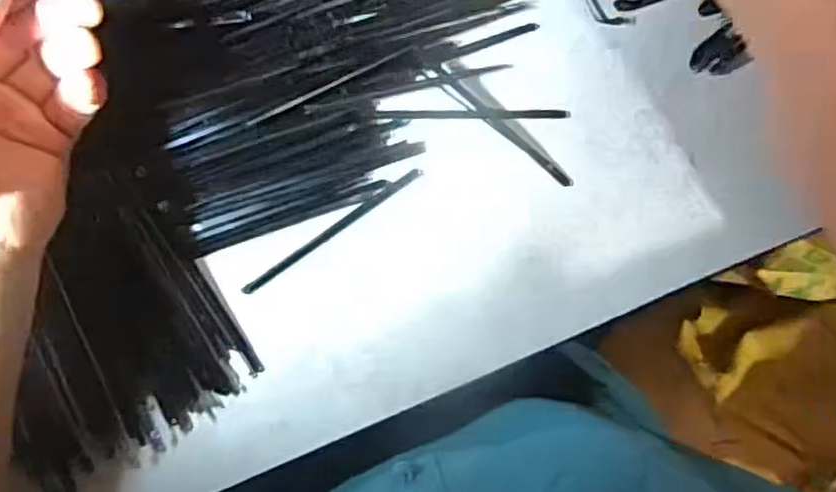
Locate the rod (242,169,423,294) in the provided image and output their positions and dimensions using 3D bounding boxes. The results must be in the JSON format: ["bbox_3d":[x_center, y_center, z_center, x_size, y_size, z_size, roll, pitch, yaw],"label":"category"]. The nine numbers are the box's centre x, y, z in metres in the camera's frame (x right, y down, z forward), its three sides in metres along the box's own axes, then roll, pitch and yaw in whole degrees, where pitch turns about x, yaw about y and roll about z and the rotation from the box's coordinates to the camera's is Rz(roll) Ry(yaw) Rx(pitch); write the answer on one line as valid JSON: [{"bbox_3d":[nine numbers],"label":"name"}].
[{"bbox_3d":[-0.041,-0.008,0.334,0.099,0.005,0.006,-36,92,-5],"label":"rod"}]

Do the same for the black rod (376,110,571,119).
[{"bbox_3d":[0.027,-0.063,0.337,0.093,0.004,0.004,-1,89,-5],"label":"black rod"}]

